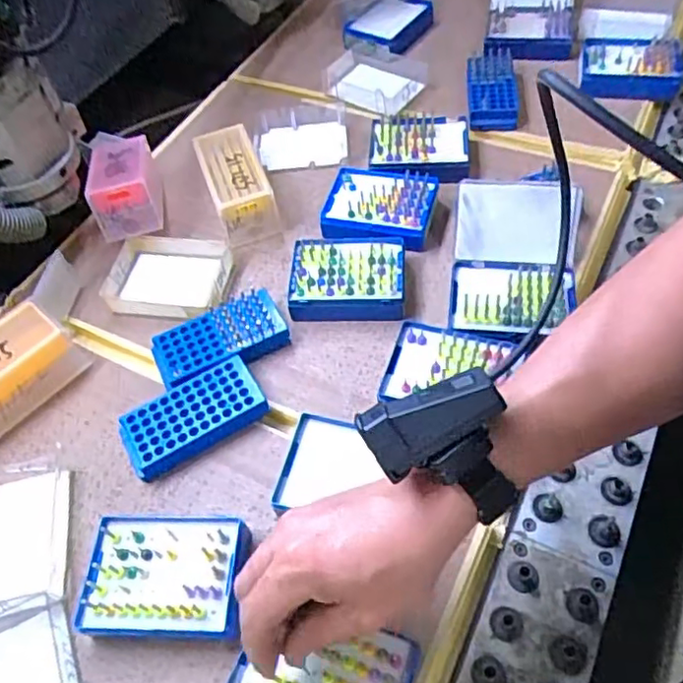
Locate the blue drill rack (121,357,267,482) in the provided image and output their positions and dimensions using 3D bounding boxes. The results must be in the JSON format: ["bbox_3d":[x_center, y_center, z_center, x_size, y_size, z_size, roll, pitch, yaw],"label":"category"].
[{"bbox_3d":[-0.123,0.062,0.513,0.115,0.024,0.061,-28,56,-13],"label":"blue drill rack"}]

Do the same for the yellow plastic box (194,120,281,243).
[{"bbox_3d":[-0.111,-0.168,0.652,0.061,0.058,0.126,-20,55,-7],"label":"yellow plastic box"}]

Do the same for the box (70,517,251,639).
[{"bbox_3d":[-0.121,0.163,0.437,0.106,0.035,0.088,-1,55,6],"label":"box"}]

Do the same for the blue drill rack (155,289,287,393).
[{"bbox_3d":[-0.110,-0.003,0.549,0.113,0.035,0.058,-25,56,-11],"label":"blue drill rack"}]

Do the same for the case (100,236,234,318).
[{"bbox_3d":[-0.169,-0.064,0.604,0.115,0.023,0.086,8,56,12],"label":"case"}]

